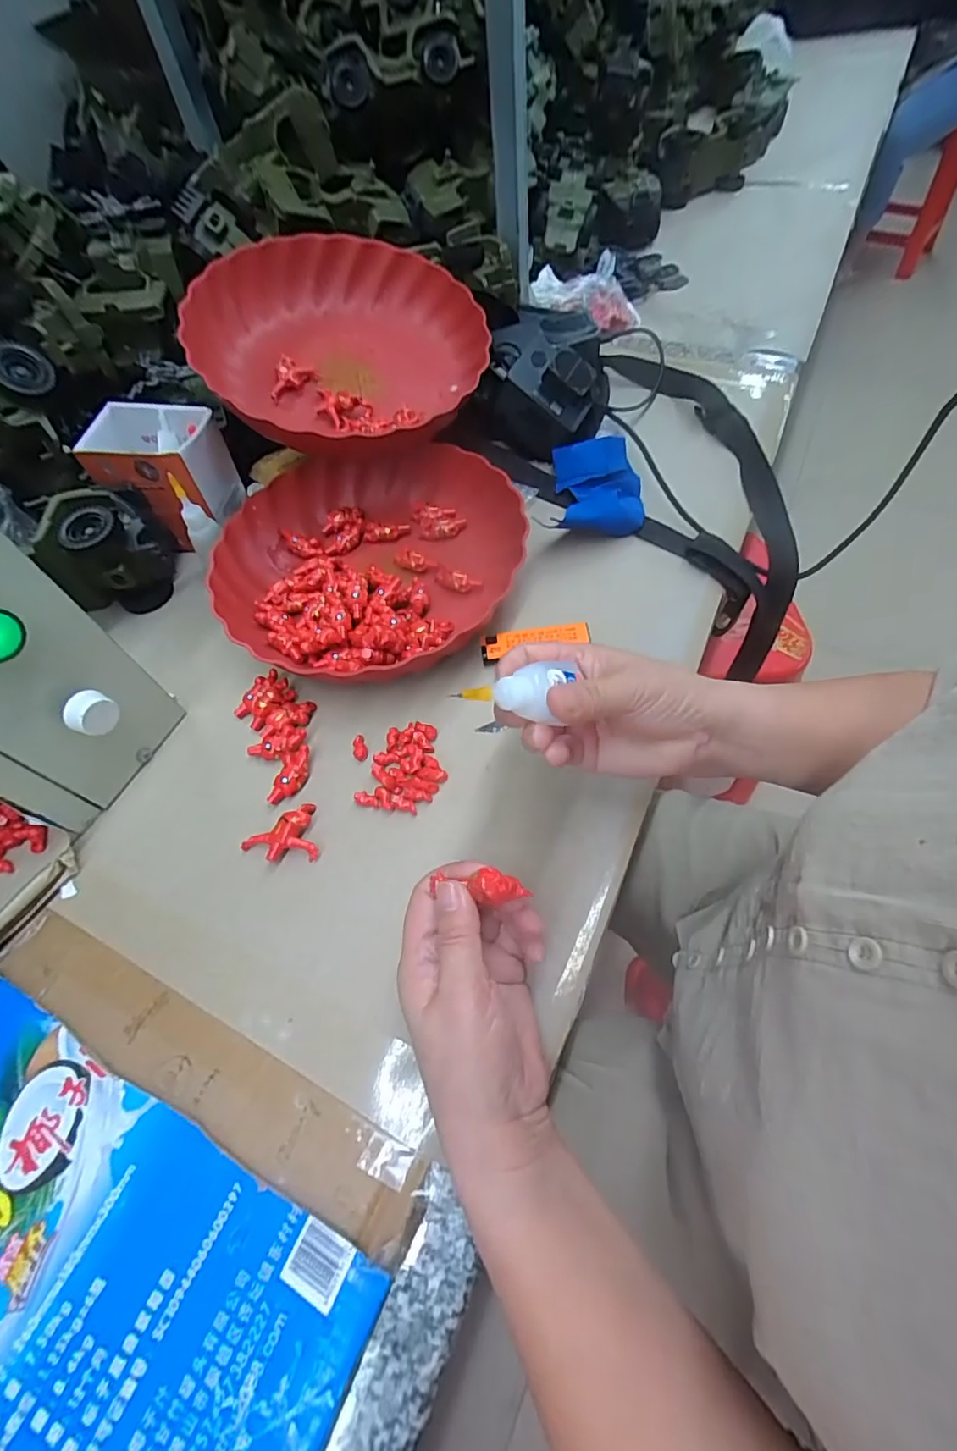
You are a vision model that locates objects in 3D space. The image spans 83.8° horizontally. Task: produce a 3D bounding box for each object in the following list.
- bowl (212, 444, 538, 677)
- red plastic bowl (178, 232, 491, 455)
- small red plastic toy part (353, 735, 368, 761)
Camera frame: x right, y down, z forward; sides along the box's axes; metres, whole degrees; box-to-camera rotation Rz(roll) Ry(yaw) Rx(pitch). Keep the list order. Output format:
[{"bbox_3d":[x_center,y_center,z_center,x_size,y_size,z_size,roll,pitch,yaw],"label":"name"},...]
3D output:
[{"bbox_3d":[-0.097,-0.142,0.433,0.219,0.051,0.234,-2,59,4],"label":"bowl"},{"bbox_3d":[-0.119,-0.324,0.469,0.239,0.068,0.239,2,67,-4],"label":"red plastic bowl"},{"bbox_3d":[-0.083,0.015,0.371,0.010,0.004,0.019,-16,60,-7],"label":"small red plastic toy part"}]

